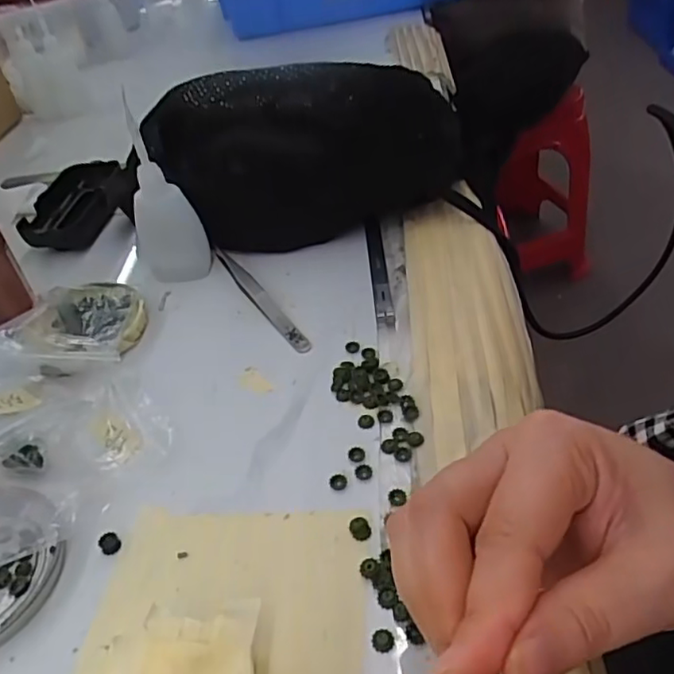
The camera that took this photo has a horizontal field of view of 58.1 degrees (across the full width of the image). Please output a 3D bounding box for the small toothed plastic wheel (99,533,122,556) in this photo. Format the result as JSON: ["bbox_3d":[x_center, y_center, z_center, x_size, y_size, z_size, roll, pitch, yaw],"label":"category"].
[{"bbox_3d":[-0.101,0.092,0.271,0.009,0.004,0.009,-4,42,3],"label":"small toothed plastic wheel"}]

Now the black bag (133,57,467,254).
[{"bbox_3d":[-0.019,-0.141,0.440,0.206,0.103,0.100,-9,42,-3],"label":"black bag"}]

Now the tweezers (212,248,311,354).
[{"bbox_3d":[-0.052,-0.028,0.396,0.012,0.005,0.126,-25,45,-20],"label":"tweezers"}]

